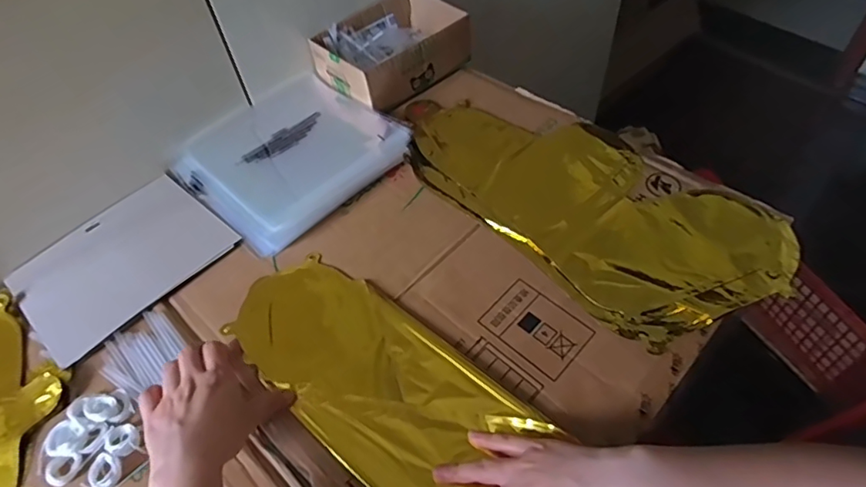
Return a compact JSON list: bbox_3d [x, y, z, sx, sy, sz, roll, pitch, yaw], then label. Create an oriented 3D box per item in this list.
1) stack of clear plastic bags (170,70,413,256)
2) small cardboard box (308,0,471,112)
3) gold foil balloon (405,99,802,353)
[{"bbox_3d":[-0.174,-0.112,0.655,0.229,0.025,0.216,-39,59,-24],"label":"stack of clear plastic bags"},{"bbox_3d":[-0.063,-0.267,0.731,0.183,0.069,0.152,-38,59,-23],"label":"small cardboard box"},{"bbox_3d":[0.160,-0.065,0.609,0.225,0.020,0.432,-37,58,-22],"label":"gold foil balloon"}]

